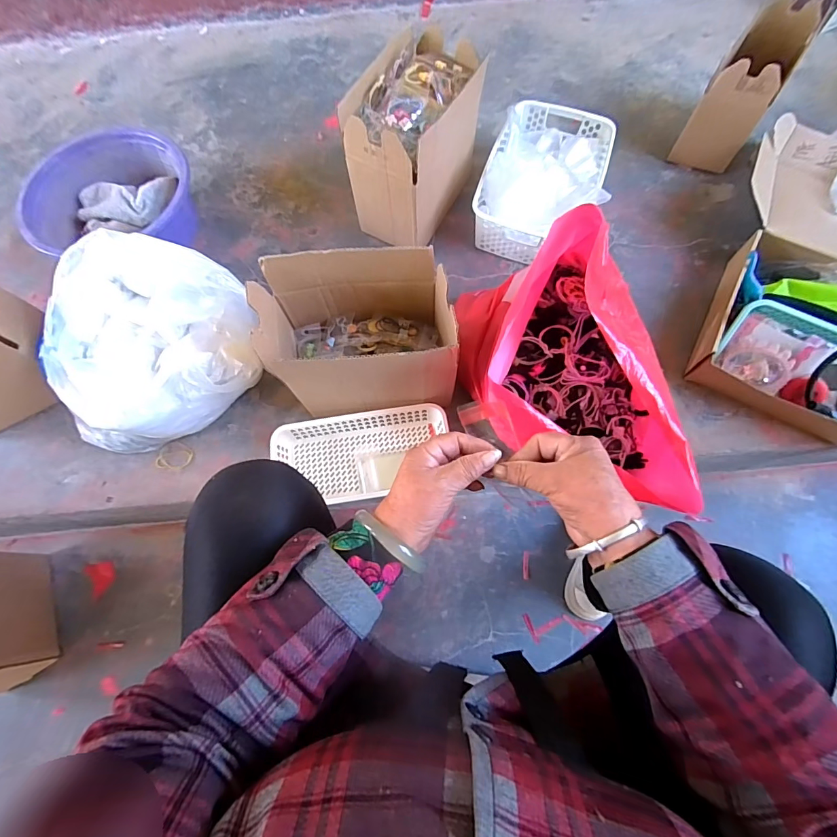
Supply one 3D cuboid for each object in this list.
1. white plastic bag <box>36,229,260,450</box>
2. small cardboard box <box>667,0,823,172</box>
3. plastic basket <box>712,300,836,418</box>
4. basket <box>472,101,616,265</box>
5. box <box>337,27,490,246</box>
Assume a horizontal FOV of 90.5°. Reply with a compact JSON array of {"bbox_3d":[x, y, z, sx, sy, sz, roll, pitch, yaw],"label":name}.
[{"bbox_3d":[-0.400,-0.104,0.627,0.288,0.198,0.246,-26,73,-7],"label":"white plastic bag"},{"bbox_3d":[0.600,-0.609,0.779,0.107,0.178,0.231,30,75,11],"label":"small cardboard box"},{"bbox_3d":[0.580,-0.069,0.612,0.260,0.090,0.117,27,74,10],"label":"plastic basket"},{"bbox_3d":[0.229,-0.435,0.744,0.203,0.095,0.299,20,73,8],"label":"basket"},{"bbox_3d":[-0.004,-0.460,0.719,0.147,0.225,0.246,27,74,10],"label":"box"}]

